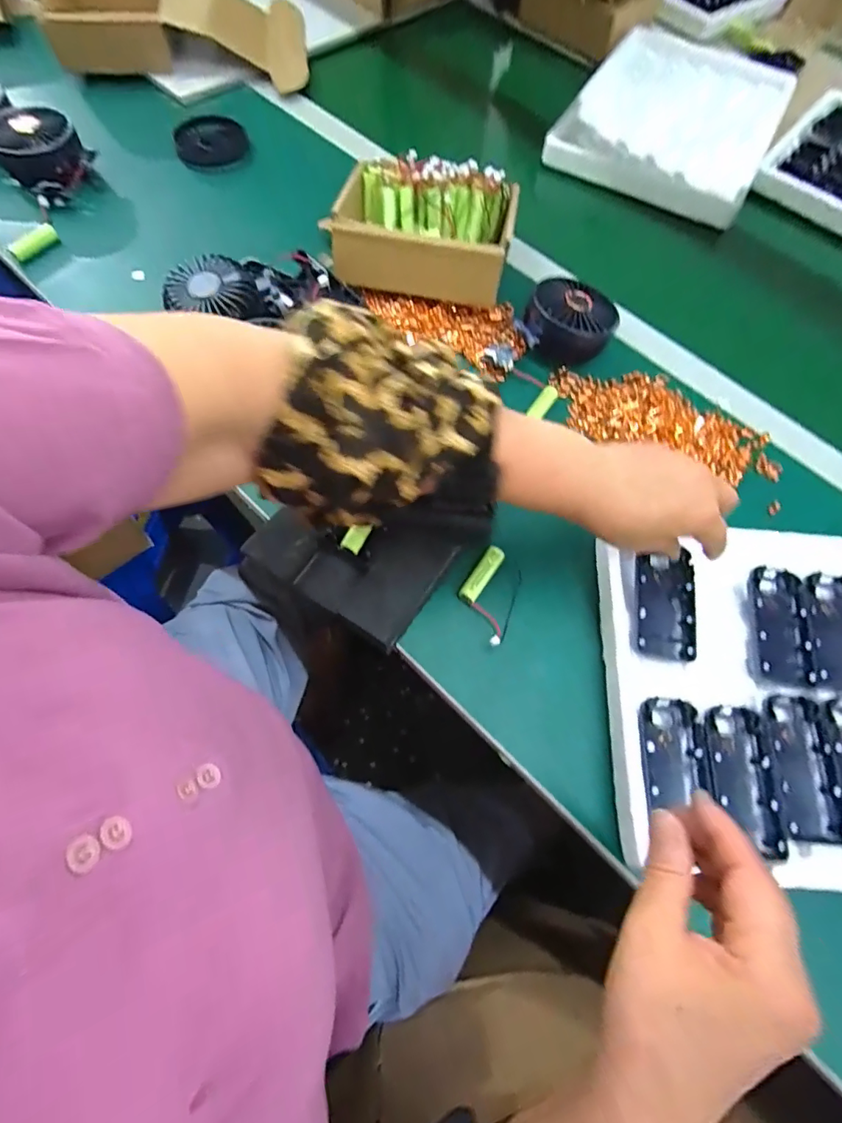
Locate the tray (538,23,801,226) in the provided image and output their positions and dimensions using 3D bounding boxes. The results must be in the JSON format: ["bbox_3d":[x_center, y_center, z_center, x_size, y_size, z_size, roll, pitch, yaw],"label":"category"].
[{"bbox_3d":[0.358,-0.624,0.676,0.247,0.035,0.404,27,67,7],"label":"tray"}]

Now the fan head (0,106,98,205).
[{"bbox_3d":[-0.412,-0.444,0.530,0.089,0.042,0.079,33,67,10],"label":"fan head"}]

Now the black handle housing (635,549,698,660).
[{"bbox_3d":[0.187,0.033,0.379,0.044,0.012,0.081,8,67,2],"label":"black handle housing"}]

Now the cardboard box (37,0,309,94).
[{"bbox_3d":[-0.324,-0.714,0.659,0.328,0.070,0.187,-7,67,-8],"label":"cardboard box"}]

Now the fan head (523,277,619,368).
[{"bbox_3d":[0.143,-0.234,0.480,0.087,0.039,0.076,15,66,2],"label":"fan head"}]

